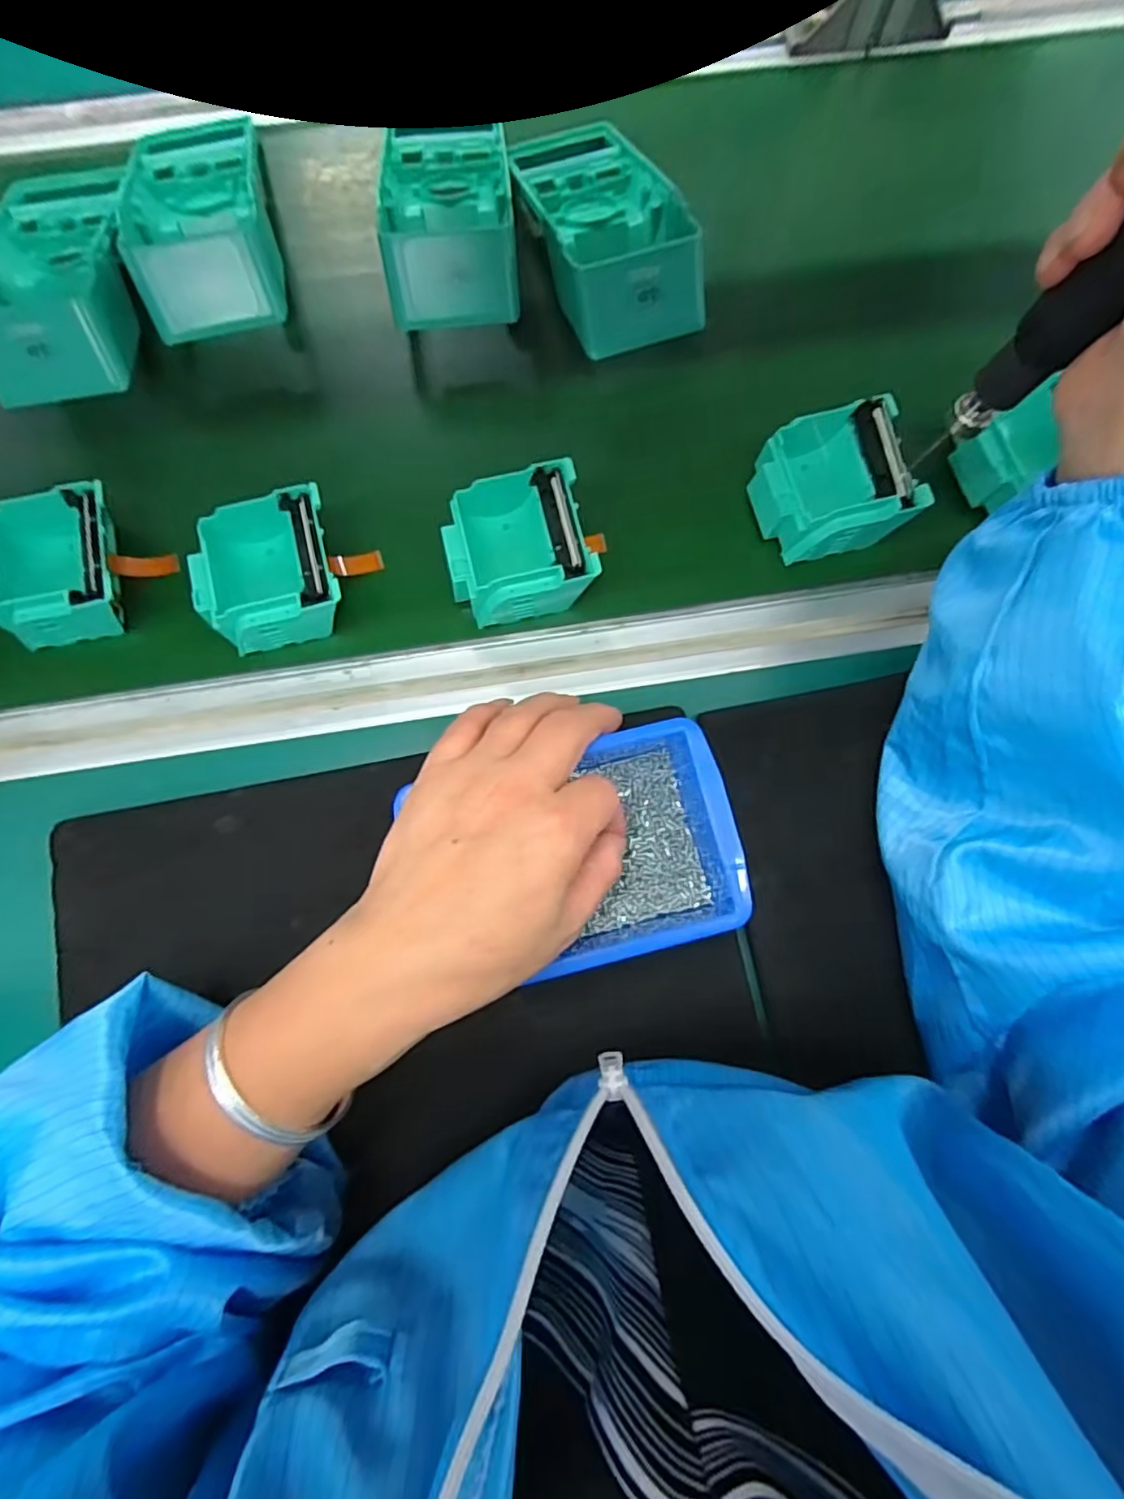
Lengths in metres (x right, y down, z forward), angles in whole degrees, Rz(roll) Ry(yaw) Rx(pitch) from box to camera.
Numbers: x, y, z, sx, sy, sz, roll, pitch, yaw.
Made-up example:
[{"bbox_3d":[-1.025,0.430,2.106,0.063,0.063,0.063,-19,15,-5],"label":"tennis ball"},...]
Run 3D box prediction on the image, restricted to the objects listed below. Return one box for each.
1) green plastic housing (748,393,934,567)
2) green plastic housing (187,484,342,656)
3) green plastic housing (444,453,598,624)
[{"bbox_3d":[0.157,-0.155,0.356,0.080,0.035,0.073,-13,79,-2],"label":"green plastic housing"},{"bbox_3d":[-0.167,-0.101,0.348,0.081,0.036,0.082,-16,79,-2],"label":"green plastic housing"},{"bbox_3d":[-0.024,-0.116,0.351,0.081,0.035,0.079,-11,79,-1],"label":"green plastic housing"}]

